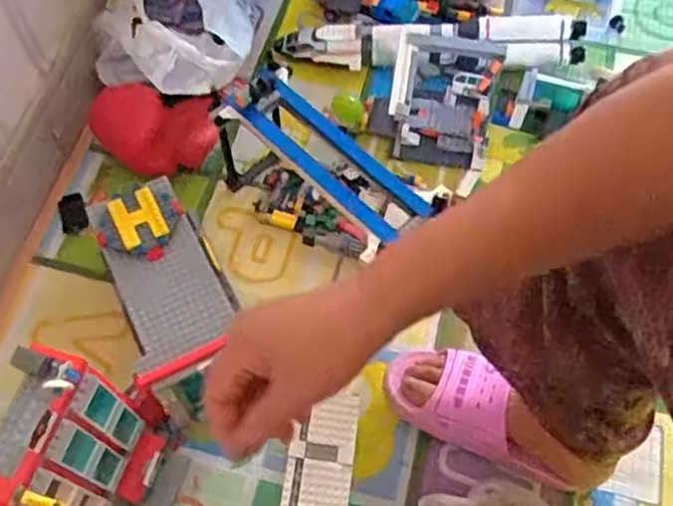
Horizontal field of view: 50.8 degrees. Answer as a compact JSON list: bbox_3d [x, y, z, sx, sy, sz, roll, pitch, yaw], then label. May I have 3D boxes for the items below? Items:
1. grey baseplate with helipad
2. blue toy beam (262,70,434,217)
[{"bbox_3d":[-0.186,0.018,0.743,0.108,0.023,0.199,-28,75,-6],"label":"grey baseplate with helipad"},{"bbox_3d":[0.006,-0.122,0.758,0.247,0.024,0.021,40,69,18],"label":"blue toy beam"}]

